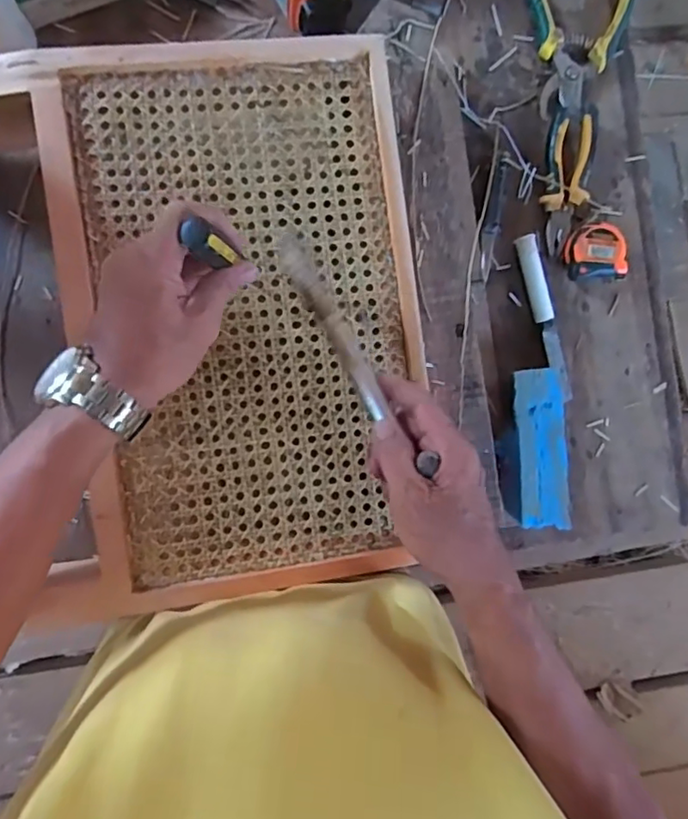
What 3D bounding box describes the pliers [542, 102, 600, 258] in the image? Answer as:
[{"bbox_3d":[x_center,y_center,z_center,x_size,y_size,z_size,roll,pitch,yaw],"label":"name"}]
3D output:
[{"bbox_3d":[0.247,-0.258,0.643,0.056,0.025,0.165,11,90,-5],"label":"pliers"}]

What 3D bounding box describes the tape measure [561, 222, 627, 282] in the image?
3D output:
[{"bbox_3d":[0.277,-0.173,0.640,0.062,0.033,0.056,-4,91,-5],"label":"tape measure"}]

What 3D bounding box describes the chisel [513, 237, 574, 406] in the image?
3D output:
[{"bbox_3d":[0.226,-0.103,0.646,0.027,0.020,0.185,-15,92,-4],"label":"chisel"}]

